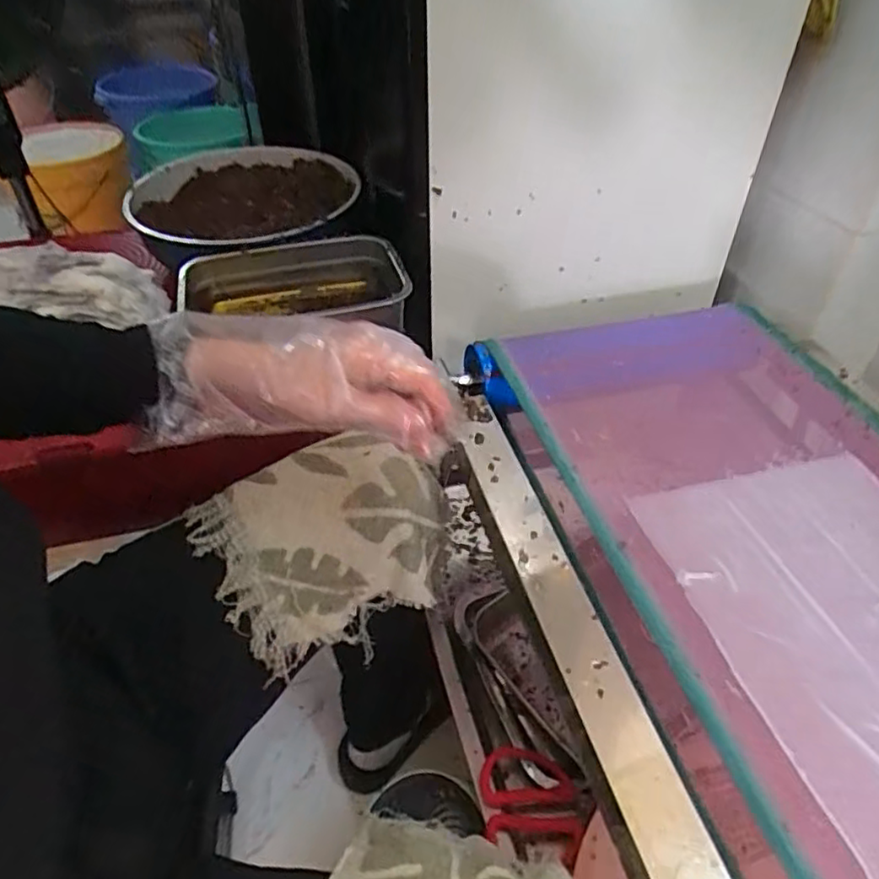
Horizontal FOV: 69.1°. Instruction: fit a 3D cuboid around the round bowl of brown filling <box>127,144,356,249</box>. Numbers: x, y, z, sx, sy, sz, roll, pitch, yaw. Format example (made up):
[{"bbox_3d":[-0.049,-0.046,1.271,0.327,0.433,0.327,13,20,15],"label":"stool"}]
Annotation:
[{"bbox_3d":[-0.223,-0.272,0.755,0.234,0.062,0.239,-1,43,1],"label":"round bowl of brown filling"}]

